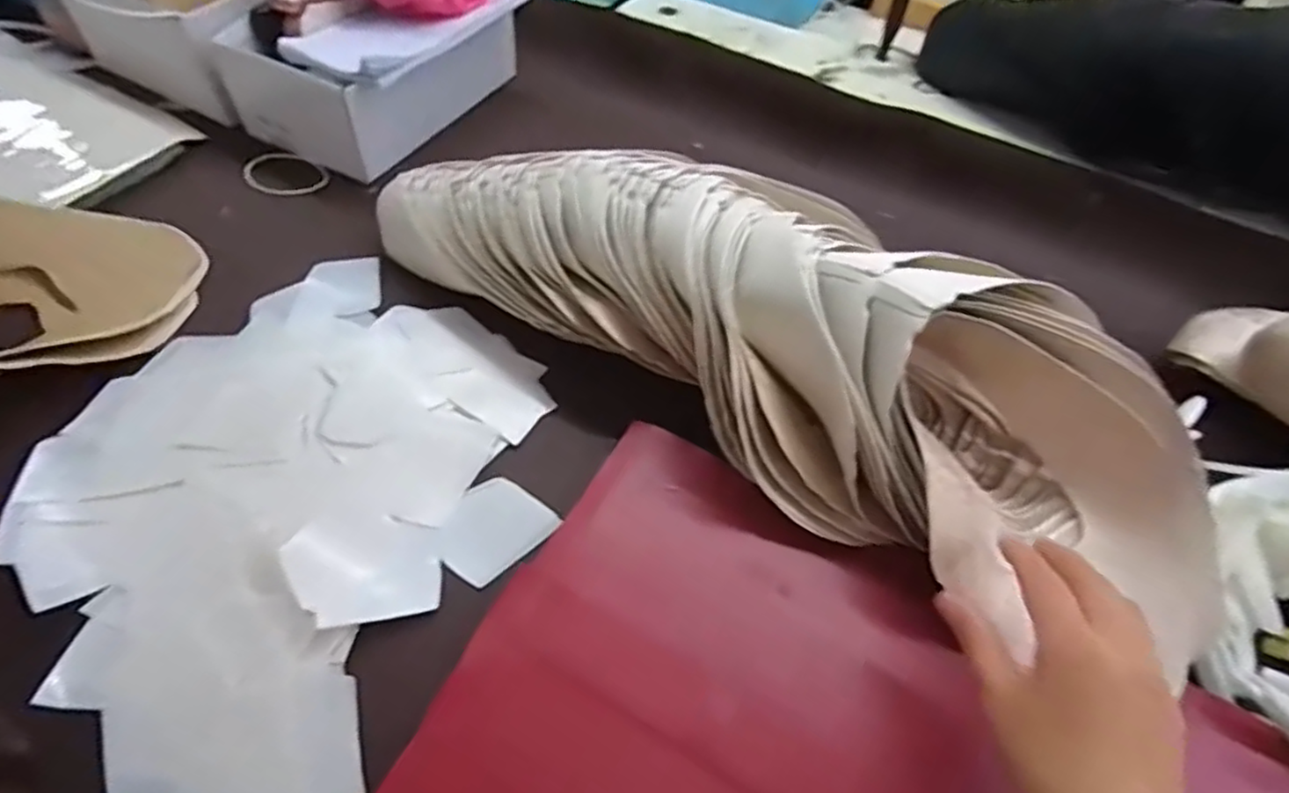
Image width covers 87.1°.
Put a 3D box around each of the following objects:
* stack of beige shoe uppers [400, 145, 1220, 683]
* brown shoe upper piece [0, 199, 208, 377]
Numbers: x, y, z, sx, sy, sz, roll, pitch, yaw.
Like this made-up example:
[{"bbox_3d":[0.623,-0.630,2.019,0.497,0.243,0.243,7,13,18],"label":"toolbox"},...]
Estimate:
[{"bbox_3d":[0.075,-0.045,0.435,0.589,0.122,0.167,27,55,12],"label":"stack of beige shoe uppers"},{"bbox_3d":[-0.458,-0.075,0.485,0.234,0.069,0.156,-27,60,-23],"label":"brown shoe upper piece"}]

